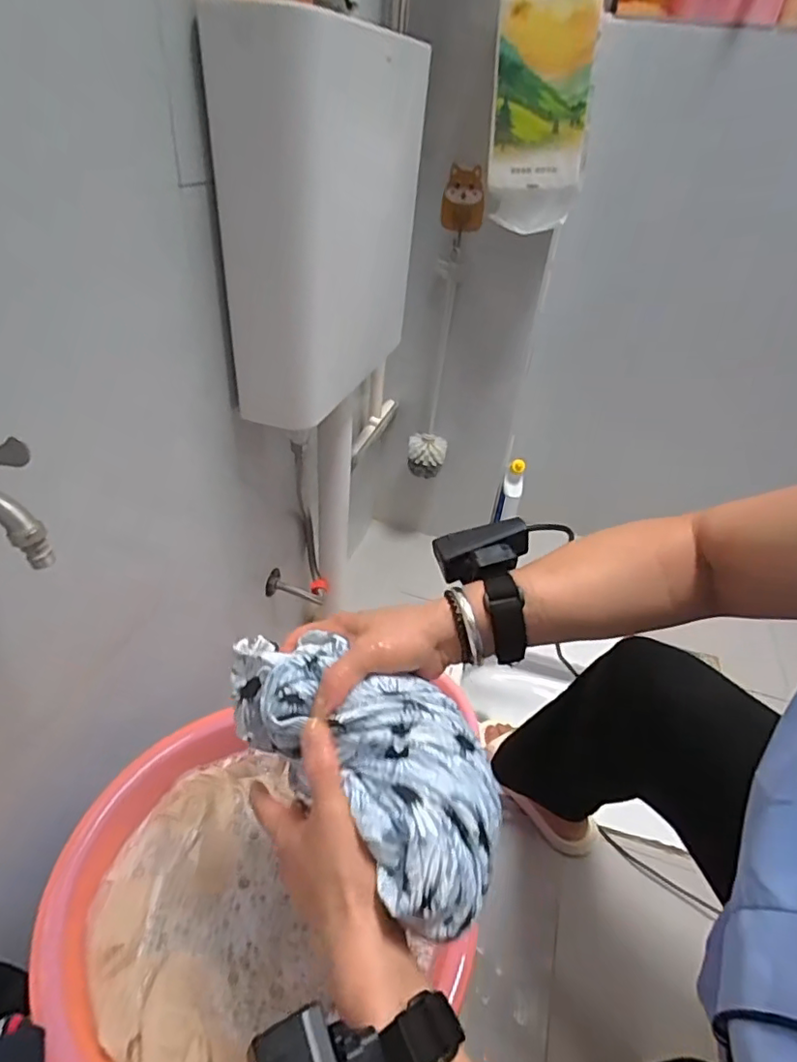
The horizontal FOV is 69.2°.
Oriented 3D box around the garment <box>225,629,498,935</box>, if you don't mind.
[{"bbox_3d":[-0.022,0.124,0.367,0.219,0.063,0.120,29,44,32],"label":"garment"}]

